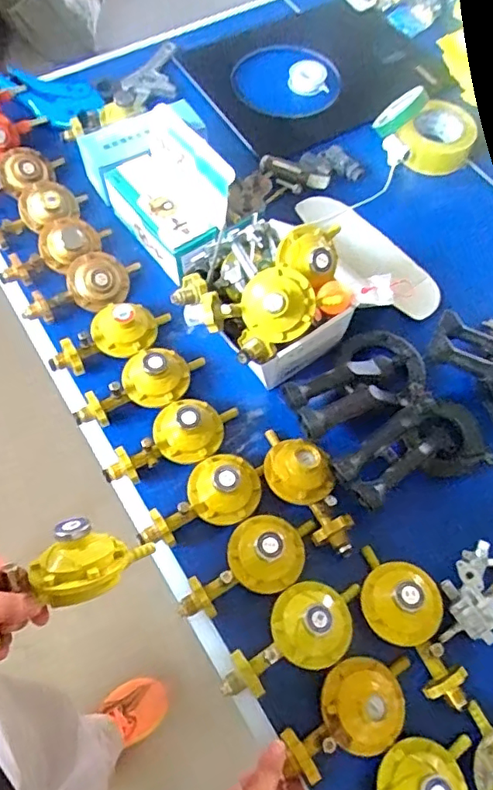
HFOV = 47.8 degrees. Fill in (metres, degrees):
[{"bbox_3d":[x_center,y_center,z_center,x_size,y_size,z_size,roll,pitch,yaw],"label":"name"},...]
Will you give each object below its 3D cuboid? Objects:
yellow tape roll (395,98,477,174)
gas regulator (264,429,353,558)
[{"bbox_3d":[0.326,-0.437,0.953,0.118,0.059,0.129,1,63,-1],"label":"yellow tape roll"},{"bbox_3d":[0.071,0.106,0.651,0.073,0.049,0.170,-35,70,-17],"label":"gas regulator"}]

